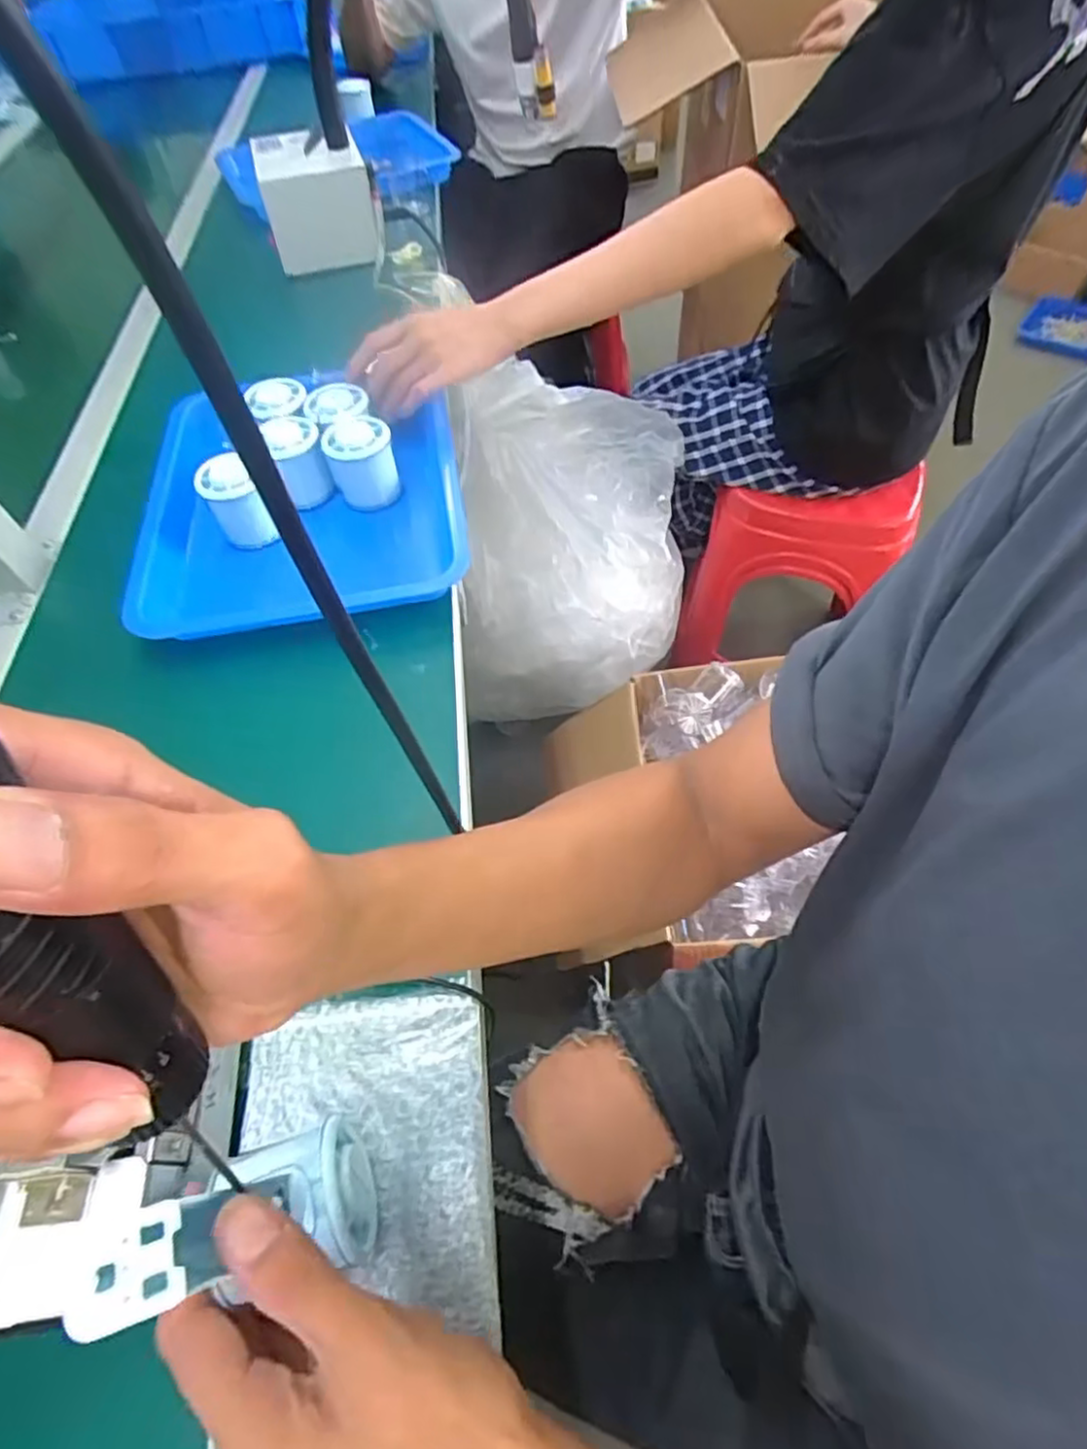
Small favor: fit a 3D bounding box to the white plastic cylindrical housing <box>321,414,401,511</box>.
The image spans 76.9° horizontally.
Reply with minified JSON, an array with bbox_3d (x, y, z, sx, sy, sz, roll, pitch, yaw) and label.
[{"bbox_3d":[-0.152,-0.218,0.575,0.052,0.056,0.052,-2,56,3],"label":"white plastic cylindrical housing"}]

